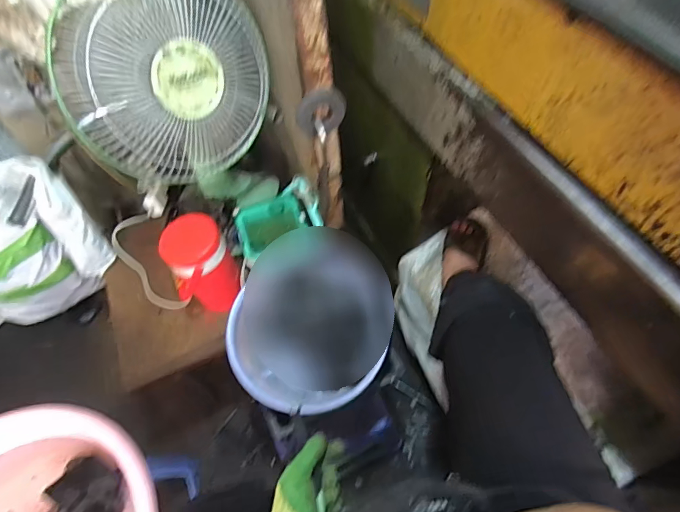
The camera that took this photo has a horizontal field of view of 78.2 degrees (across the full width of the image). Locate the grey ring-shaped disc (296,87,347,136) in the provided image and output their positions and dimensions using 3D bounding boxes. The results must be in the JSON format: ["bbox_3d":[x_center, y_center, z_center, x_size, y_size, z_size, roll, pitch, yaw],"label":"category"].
[{"bbox_3d":[-0.025,-0.197,0.577,0.071,0.063,0.012,-22,50,6],"label":"grey ring-shaped disc"}]

